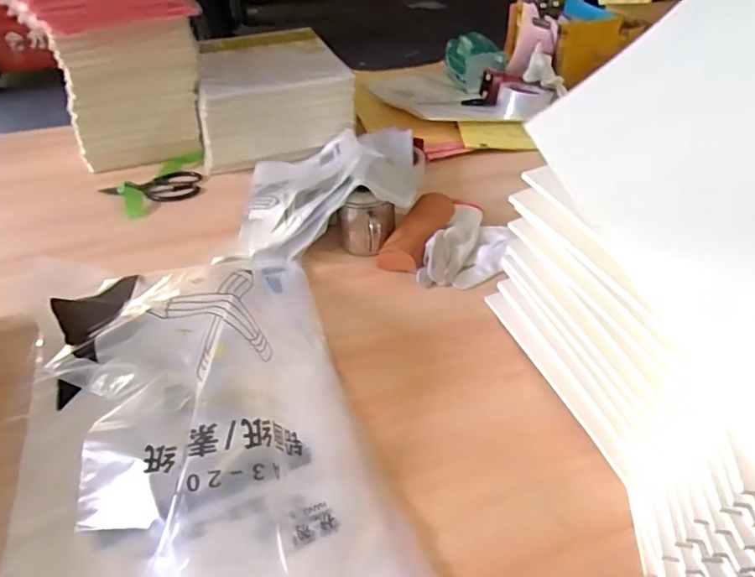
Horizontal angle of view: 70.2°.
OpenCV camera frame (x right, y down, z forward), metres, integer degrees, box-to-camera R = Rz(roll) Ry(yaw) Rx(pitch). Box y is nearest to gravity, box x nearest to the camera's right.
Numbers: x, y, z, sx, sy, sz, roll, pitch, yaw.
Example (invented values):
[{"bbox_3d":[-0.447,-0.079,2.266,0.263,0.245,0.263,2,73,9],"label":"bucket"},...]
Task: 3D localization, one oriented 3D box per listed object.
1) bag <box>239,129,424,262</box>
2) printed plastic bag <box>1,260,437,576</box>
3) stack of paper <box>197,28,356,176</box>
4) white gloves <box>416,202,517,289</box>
[{"bbox_3d":[-0.074,-0.184,0.852,0.287,0.098,0.324,-4,40,-1],"label":"bag"},{"bbox_3d":[-0.186,0.121,0.498,0.338,0.123,0.482,-16,46,-14],"label":"printed plastic bag"},{"bbox_3d":[-0.214,-0.389,1.074,0.282,0.119,0.319,-12,41,-11],"label":"stack of paper"},{"bbox_3d":[0.133,-0.062,0.765,0.099,0.032,0.179,15,44,20],"label":"white gloves"}]

